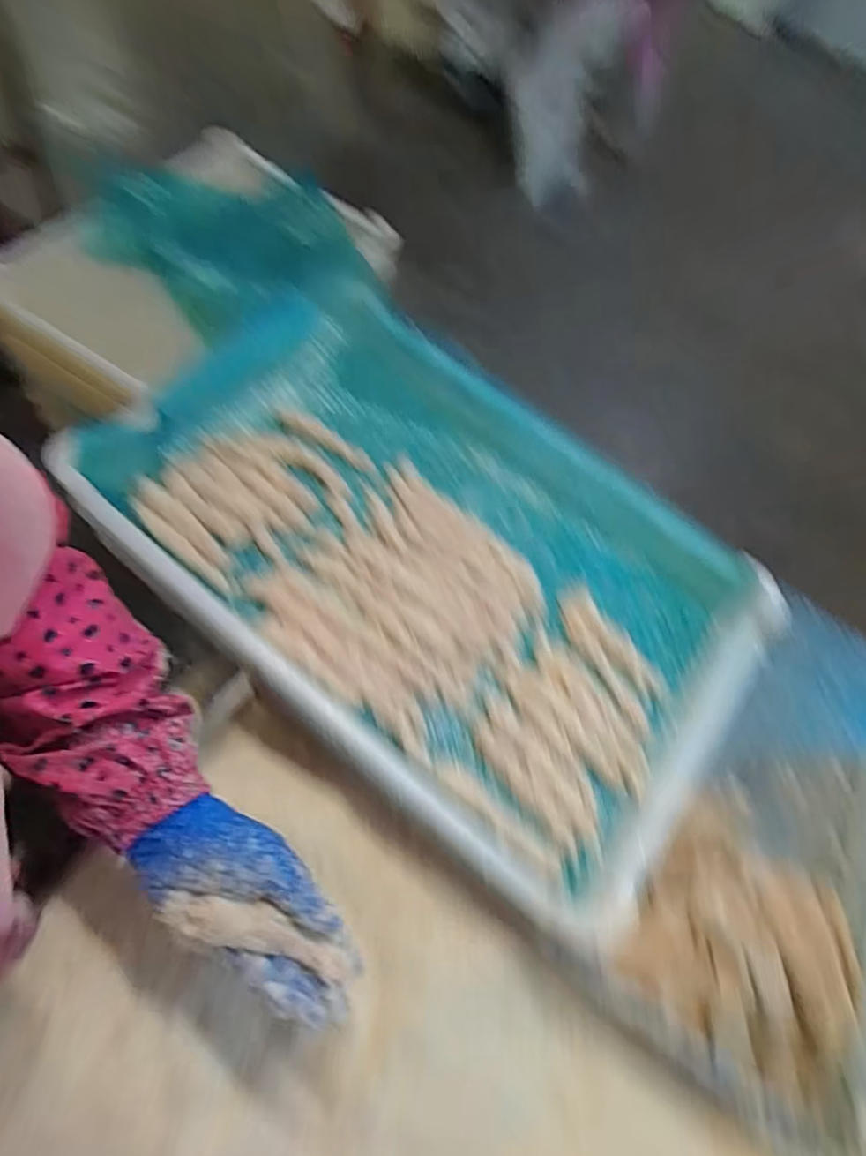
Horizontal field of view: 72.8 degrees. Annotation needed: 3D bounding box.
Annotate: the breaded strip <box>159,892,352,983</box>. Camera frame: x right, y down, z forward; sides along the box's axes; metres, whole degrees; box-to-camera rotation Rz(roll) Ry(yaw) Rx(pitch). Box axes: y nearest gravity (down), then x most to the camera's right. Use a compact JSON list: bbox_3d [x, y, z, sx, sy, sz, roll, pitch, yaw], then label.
[{"bbox_3d":[-0.098,0.211,0.348,0.112,0.012,0.019,32,62,-19],"label":"breaded strip"}]

